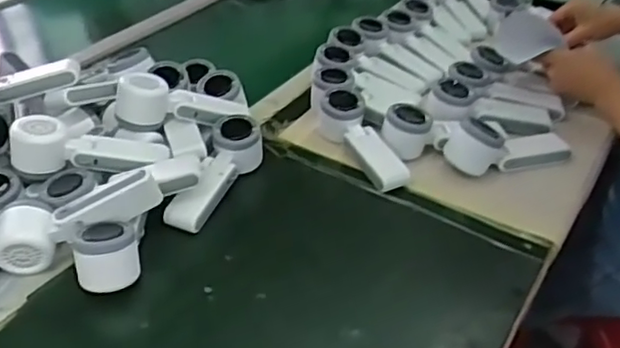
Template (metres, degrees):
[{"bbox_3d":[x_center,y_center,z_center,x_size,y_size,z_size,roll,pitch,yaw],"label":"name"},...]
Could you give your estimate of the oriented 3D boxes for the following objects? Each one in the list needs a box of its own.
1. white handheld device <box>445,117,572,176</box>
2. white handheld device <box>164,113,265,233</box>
[{"bbox_3d":[0.243,-0.040,0.775,0.144,0.057,0.059,-4,38,-7],"label":"white handheld device"},{"bbox_3d":[-0.107,-0.002,0.734,0.054,0.056,0.160,15,40,16],"label":"white handheld device"}]

